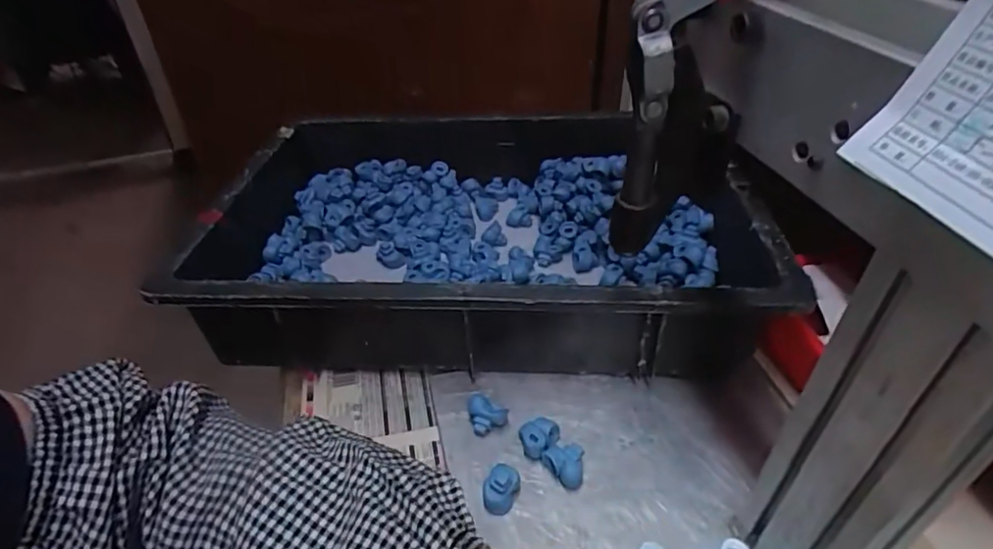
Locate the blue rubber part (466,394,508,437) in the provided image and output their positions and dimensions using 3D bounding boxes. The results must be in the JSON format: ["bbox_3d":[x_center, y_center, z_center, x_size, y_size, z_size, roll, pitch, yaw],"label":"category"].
[{"bbox_3d":[-0.006,0.097,0.390,0.025,0.026,0.017,-16,41,-18],"label":"blue rubber part"}]

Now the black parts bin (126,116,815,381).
[{"bbox_3d":[-0.018,-0.052,0.518,0.452,0.098,0.331,1,38,3],"label":"black parts bin"}]

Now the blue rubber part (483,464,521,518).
[{"bbox_3d":[0.002,0.134,0.346,0.017,0.024,0.023,18,42,23],"label":"blue rubber part"}]

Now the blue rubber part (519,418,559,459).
[{"bbox_3d":[0.028,0.111,0.378,0.024,0.017,0.024,-1,38,1],"label":"blue rubber part"}]

